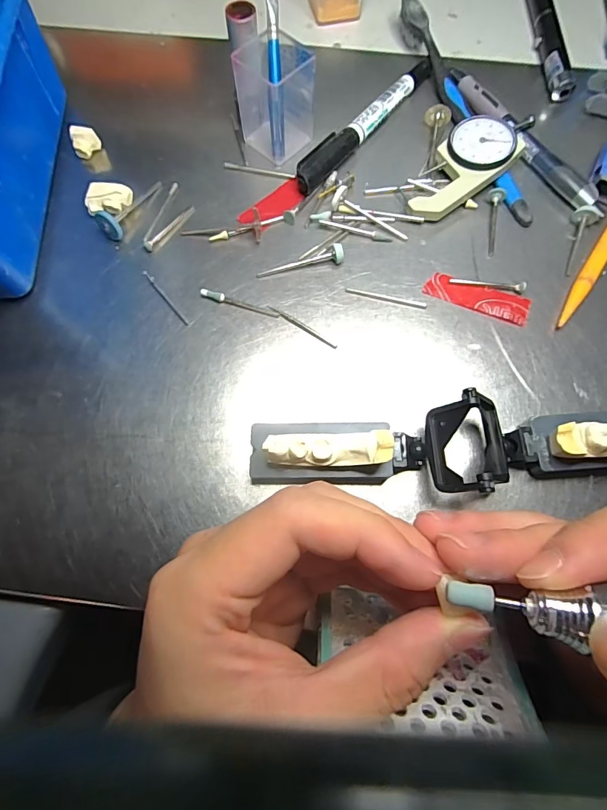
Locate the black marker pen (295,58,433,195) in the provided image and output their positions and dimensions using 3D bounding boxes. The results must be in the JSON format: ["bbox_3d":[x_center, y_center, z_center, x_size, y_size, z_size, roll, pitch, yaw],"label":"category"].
[{"bbox_3d":[0.038,-0.173,0.257,0.016,0.013,0.132,38,76,11],"label":"black marker pen"}]

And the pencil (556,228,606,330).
[{"bbox_3d":[0.165,-0.084,0.229,0.010,0.010,0.109,35,75,11],"label":"pencil"}]

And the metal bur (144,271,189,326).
[{"bbox_3d":[-0.074,-0.058,0.223,0.004,0.004,0.042,-36,75,-11],"label":"metal bur"}]

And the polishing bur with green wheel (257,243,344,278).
[{"bbox_3d":[-0.002,-0.079,0.227,0.047,0.009,0.009,-8,72,-3],"label":"polishing bur with green wheel"}]

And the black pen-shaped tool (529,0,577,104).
[{"bbox_3d":[0.165,-0.267,0.289,0.015,0.013,0.144,0,72,0],"label":"black pen-shaped tool"}]

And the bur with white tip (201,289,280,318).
[{"bbox_3d":[-0.034,-0.054,0.222,0.043,0.004,0.004,16,73,5],"label":"bur with white tip"}]

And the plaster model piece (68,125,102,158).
[{"bbox_3d":[-0.132,-0.159,0.252,0.013,0.013,0.012,-6,72,-2],"label":"plaster model piece"}]

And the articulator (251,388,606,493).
[{"bbox_3d":[0.068,0.018,0.185,0.182,0.028,0.036,-3,72,-1],"label":"articulator"}]

